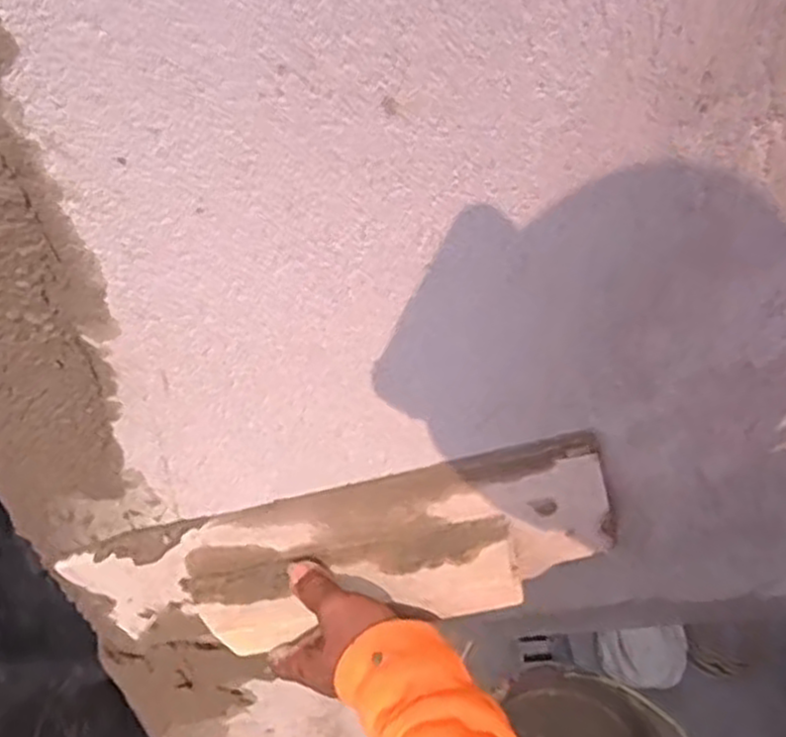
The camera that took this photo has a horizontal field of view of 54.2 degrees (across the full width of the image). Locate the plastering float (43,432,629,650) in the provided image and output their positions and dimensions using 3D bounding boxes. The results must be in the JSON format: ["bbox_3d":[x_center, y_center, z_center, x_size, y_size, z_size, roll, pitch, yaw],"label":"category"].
[{"bbox_3d":[-0.042,0.157,0.572,0.404,0.134,0.080,-13,52,9],"label":"plastering float"}]

